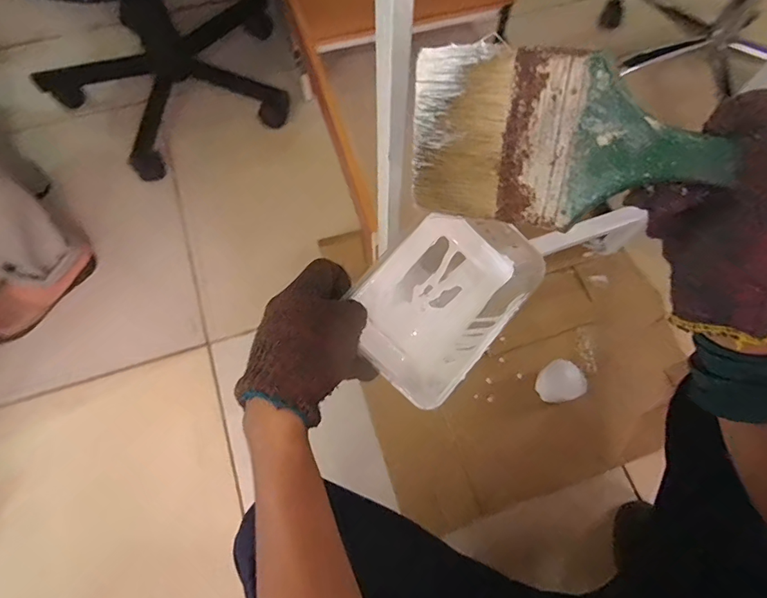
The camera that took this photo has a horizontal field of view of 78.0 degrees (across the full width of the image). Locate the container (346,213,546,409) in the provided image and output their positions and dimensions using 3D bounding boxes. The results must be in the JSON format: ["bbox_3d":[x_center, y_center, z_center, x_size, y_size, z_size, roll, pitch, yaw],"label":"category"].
[{"bbox_3d":[0.050,-0.004,0.426,0.122,0.040,0.177,39,72,13],"label":"container"}]

